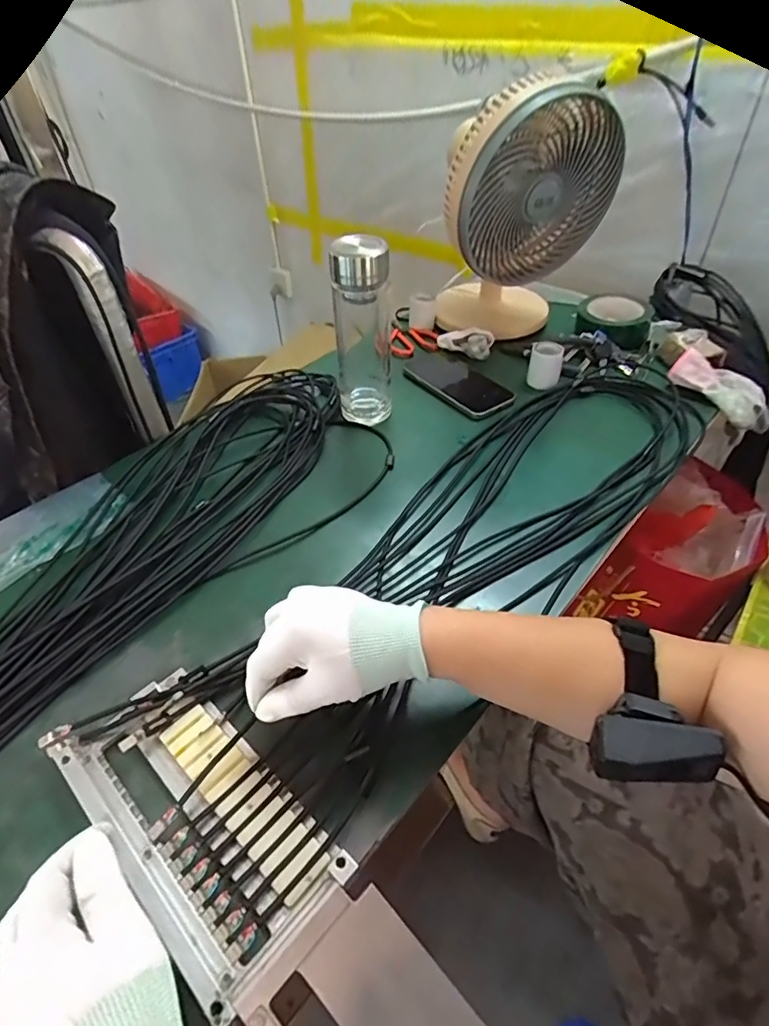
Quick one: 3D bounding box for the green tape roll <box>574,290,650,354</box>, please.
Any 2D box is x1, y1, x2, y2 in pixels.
[{"bbox_3d":[0.344,-0.291,0.791,0.109,0.040,0.100,18,47,21],"label":"green tape roll"}]

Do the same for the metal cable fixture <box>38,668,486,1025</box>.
[{"bbox_3d":[-0.049,0.248,0.310,0.398,0.041,0.094,36,55,21],"label":"metal cable fixture"}]

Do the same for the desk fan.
[{"bbox_3d":[0.188,-0.397,0.738,0.230,0.300,0.205,5,44,9],"label":"desk fan"}]

